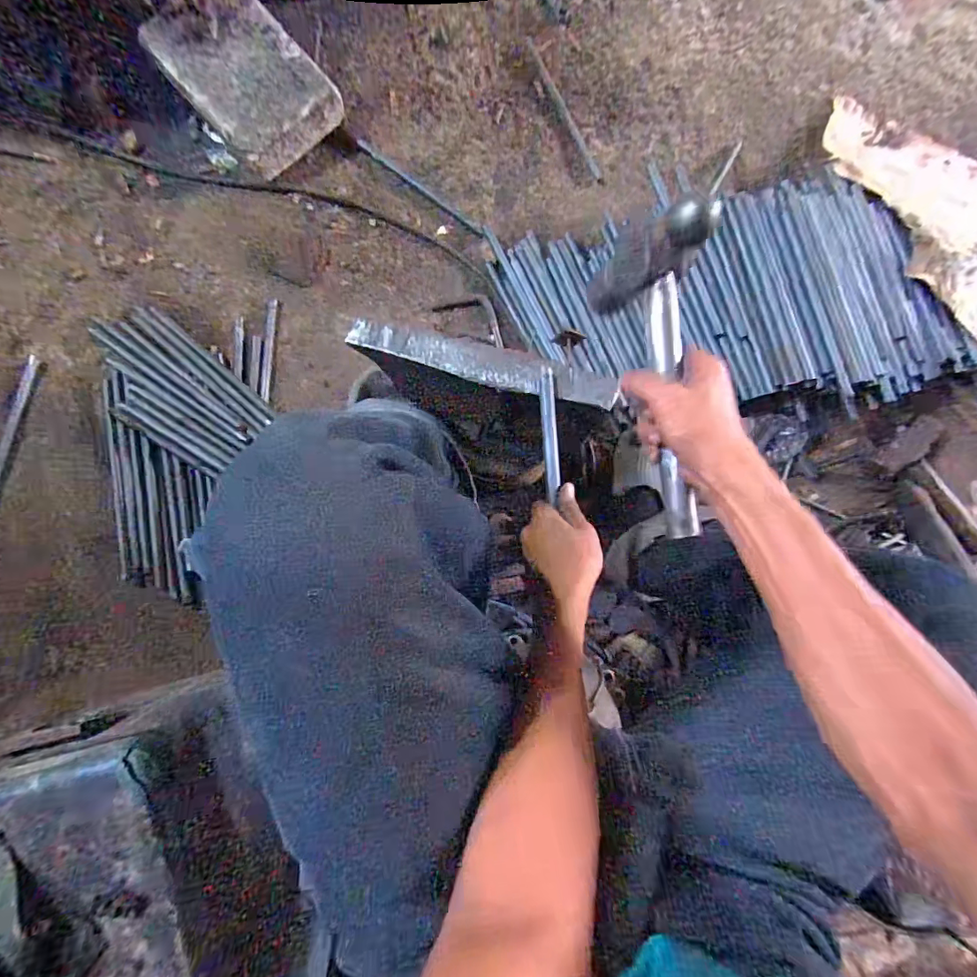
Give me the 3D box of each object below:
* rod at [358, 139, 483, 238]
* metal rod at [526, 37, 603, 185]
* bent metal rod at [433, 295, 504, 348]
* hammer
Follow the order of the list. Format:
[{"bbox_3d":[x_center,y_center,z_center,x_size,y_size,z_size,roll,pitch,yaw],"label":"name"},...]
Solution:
[{"bbox_3d":[-0.131,-0.583,0.970,0.297,0.012,0.016,37,80,1],"label":"rod"},{"bbox_3d":[0.160,-0.783,1.034,0.019,0.017,0.360,-23,84,-8],"label":"metal rod"},{"bbox_3d":[-0.020,-0.332,0.944,0.149,0.021,0.077,35,80,0],"label":"bent metal rod"},{"bbox_3d":[0.139,-0.081,0.399,0.058,0.097,0.248,-9,98,-6],"label":"hammer"}]

